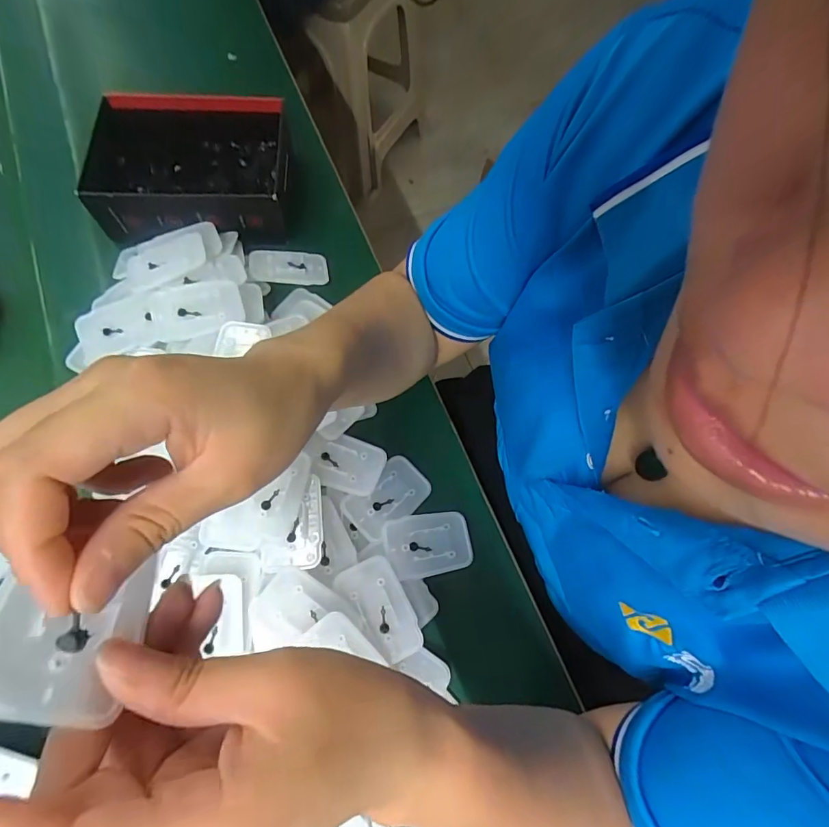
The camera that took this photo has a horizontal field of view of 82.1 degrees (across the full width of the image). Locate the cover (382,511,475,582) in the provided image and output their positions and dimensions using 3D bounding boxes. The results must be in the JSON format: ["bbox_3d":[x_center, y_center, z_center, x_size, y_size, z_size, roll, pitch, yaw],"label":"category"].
[{"bbox_3d":[0.011,0.099,0.362,0.069,0.004,0.045,-2,68,-21],"label":"cover"}]

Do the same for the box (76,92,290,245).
[{"bbox_3d":[-0.212,-0.230,0.449,0.180,0.057,0.122,-1,70,-3],"label":"box"}]

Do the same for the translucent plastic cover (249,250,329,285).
[{"bbox_3d":[-0.116,-0.136,0.441,0.070,0.007,0.038,-6,66,-20],"label":"translucent plastic cover"}]

